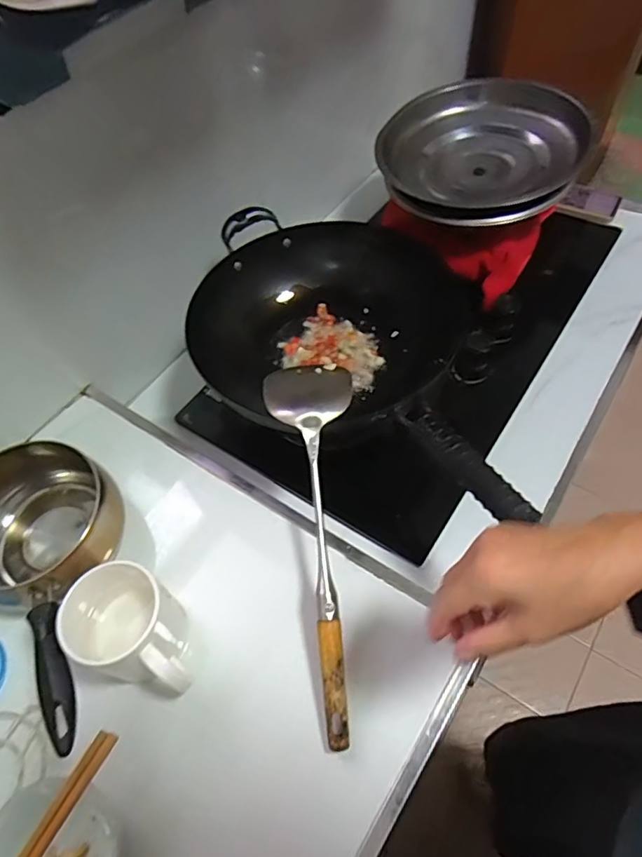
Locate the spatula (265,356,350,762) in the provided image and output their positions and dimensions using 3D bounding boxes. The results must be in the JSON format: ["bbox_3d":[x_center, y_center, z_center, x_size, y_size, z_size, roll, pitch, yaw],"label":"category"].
[{"bbox_3d":[-0.006,0.093,0.529,0.094,0.037,0.373,-4,67,0],"label":"spatula"}]

